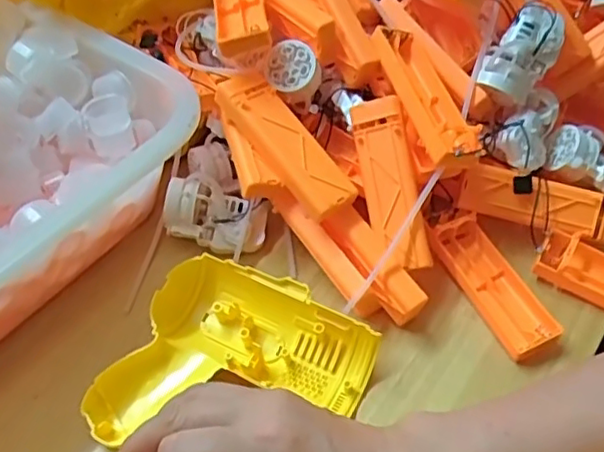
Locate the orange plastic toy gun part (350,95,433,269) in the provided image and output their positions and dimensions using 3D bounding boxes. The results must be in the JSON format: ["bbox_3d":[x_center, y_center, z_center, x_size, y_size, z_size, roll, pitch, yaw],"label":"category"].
[{"bbox_3d":[0.054,-0.027,0.391,0.030,0.019,0.107,-11,80,-10],"label":"orange plastic toy gun part"}]

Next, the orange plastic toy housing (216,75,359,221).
[{"bbox_3d":[-0.012,-0.052,0.398,0.030,0.018,0.111,-32,73,-25],"label":"orange plastic toy housing"}]

